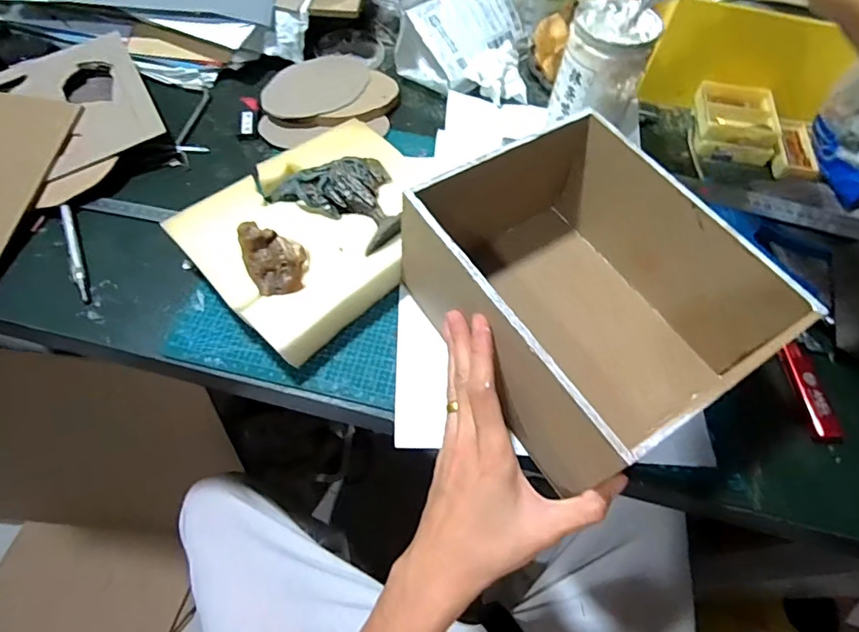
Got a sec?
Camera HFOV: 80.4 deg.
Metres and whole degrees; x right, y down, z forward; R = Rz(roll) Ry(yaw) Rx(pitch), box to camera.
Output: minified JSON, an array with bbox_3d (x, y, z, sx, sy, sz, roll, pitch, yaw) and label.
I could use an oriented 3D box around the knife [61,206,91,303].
[{"bbox_3d":[-0.303,-0.055,0.433,0.009,0.008,0.102,-20,62,-14],"label":"knife"}]

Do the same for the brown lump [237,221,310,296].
[{"bbox_3d":[-0.114,-0.043,0.378,0.044,0.038,0.039,-11,60,-9],"label":"brown lump"}]

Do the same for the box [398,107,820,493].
[{"bbox_3d":[0.111,-0.016,0.374,0.175,0.114,0.214,-28,65,-18],"label":"box"}]

